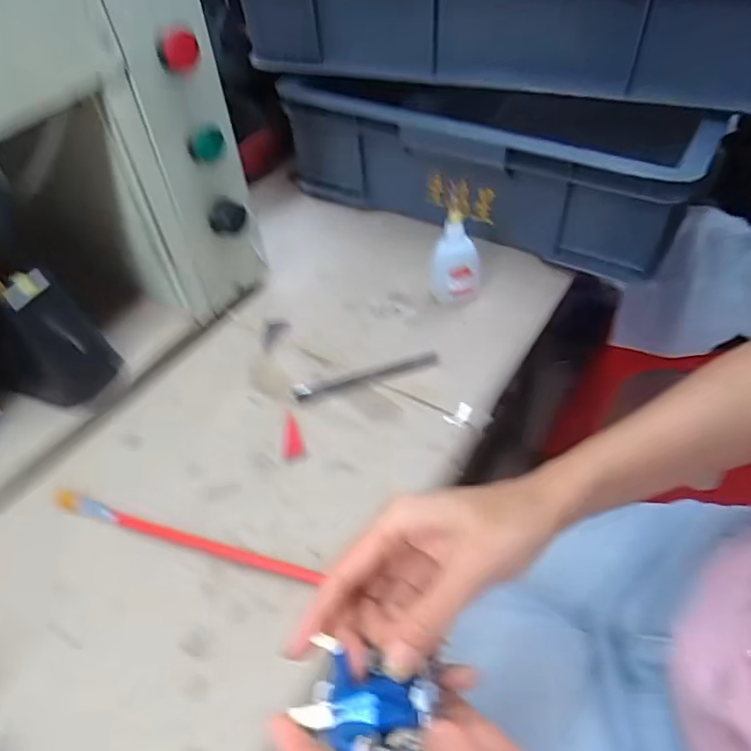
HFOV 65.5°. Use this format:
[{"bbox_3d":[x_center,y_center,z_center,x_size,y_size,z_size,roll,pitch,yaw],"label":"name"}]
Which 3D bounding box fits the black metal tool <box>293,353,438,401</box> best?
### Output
[{"bbox_3d":[-0.007,0.001,0.481,0.122,0.008,0.013,-17,50,-11],"label":"black metal tool"}]

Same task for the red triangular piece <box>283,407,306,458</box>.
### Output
[{"bbox_3d":[-0.063,0.044,0.450,0.016,0.004,0.044,-2,55,-6],"label":"red triangular piece"}]

